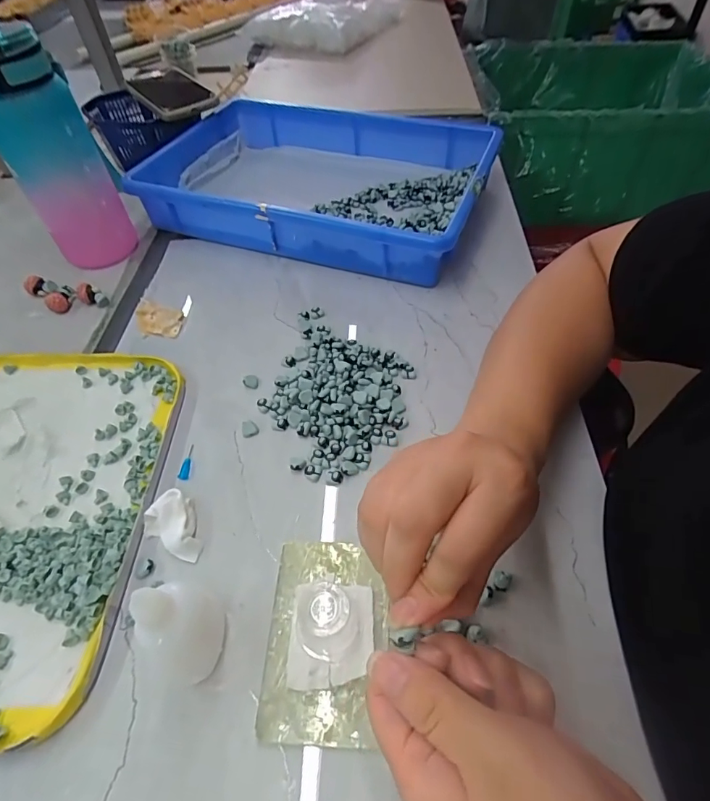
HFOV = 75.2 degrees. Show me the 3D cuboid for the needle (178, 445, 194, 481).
[{"bbox_3d":[-0.125,0.046,0.346,0.007,0.005,0.030,-1,52,2],"label":"needle"}]

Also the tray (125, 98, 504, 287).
[{"bbox_3d":[-0.041,-0.247,0.527,0.353,0.066,0.232,16,55,15],"label":"tray"}]

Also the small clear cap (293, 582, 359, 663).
[{"bbox_3d":[-0.017,0.119,0.254,0.036,0.039,0.037,-1,52,2],"label":"small clear cap"}]

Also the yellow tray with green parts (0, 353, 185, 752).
[{"bbox_3d":[-0.246,0.073,0.321,0.205,0.017,0.269,-2,52,1],"label":"yellow tray with green parts"}]

